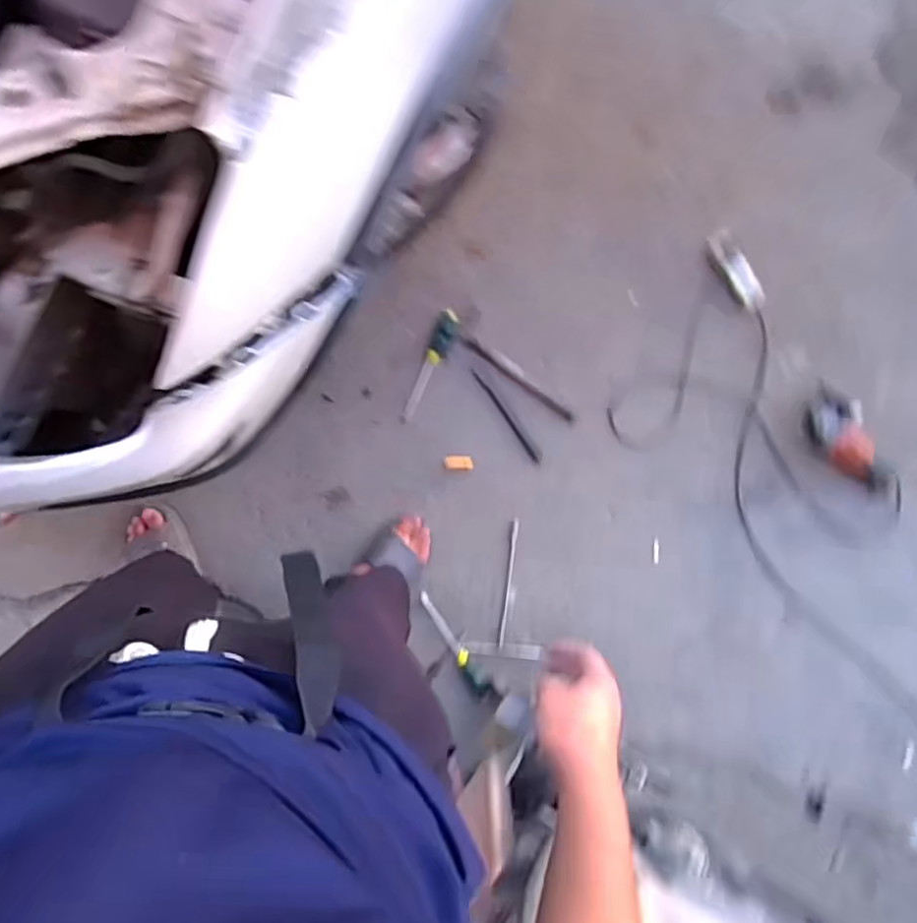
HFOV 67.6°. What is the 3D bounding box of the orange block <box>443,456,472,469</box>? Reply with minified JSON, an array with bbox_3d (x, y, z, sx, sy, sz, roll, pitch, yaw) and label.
[{"bbox_3d":[0.000,0.002,1.425,0.058,0.028,0.030,1,90,-7],"label":"orange block"}]

